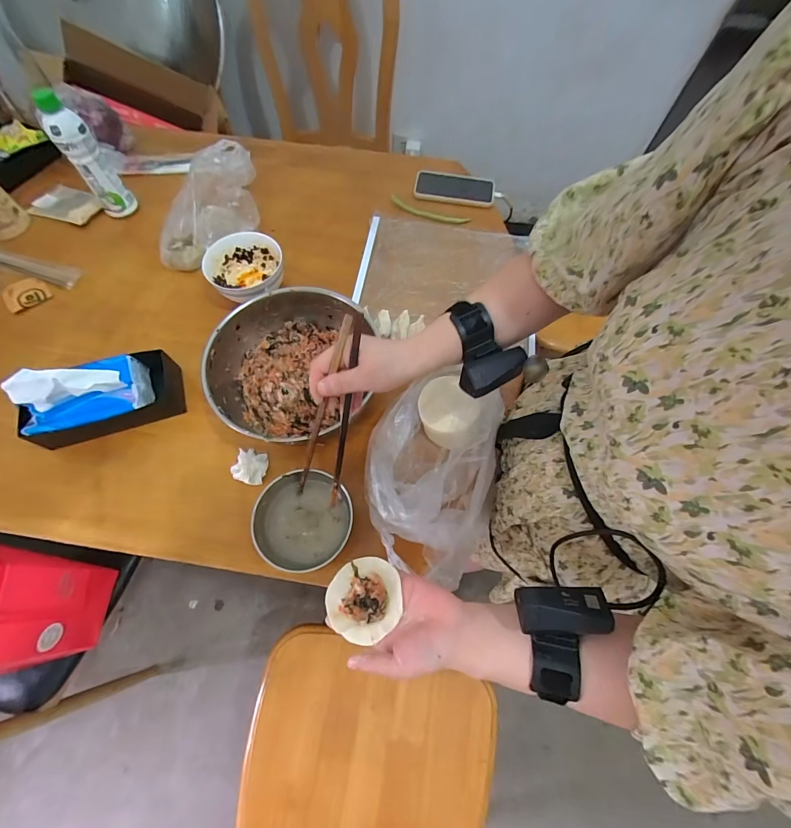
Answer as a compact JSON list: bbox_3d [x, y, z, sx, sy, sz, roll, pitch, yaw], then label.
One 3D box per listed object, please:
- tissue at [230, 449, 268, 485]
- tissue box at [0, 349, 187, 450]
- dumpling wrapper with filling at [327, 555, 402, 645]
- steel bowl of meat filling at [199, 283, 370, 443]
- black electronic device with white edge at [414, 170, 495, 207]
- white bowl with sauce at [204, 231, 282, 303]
[{"bbox_3d":[-0.200,0.069,0.496,0.044,0.031,0.046,12,66,4],"label":"tissue"},{"bbox_3d":[-0.409,-0.029,0.495,0.190,0.115,0.088,-19,68,-10],"label":"tissue box"},{"bbox_3d":[-0.033,0.188,0.370,0.072,0.018,0.076,0,66,-1],"label":"dumpling wrapper with filling"},{"bbox_3d":[-0.144,-0.066,0.527,0.228,0.093,0.206,-40,72,-17],"label":"steel bowl of meat filling"},{"bbox_3d":[0.125,-0.477,0.770,0.164,0.006,0.096,8,66,2],"label":"black electronic device with white edge"},{"bbox_3d":[-0.248,-0.240,0.615,0.123,0.064,0.112,0,66,-1],"label":"white bowl with sauce"}]

